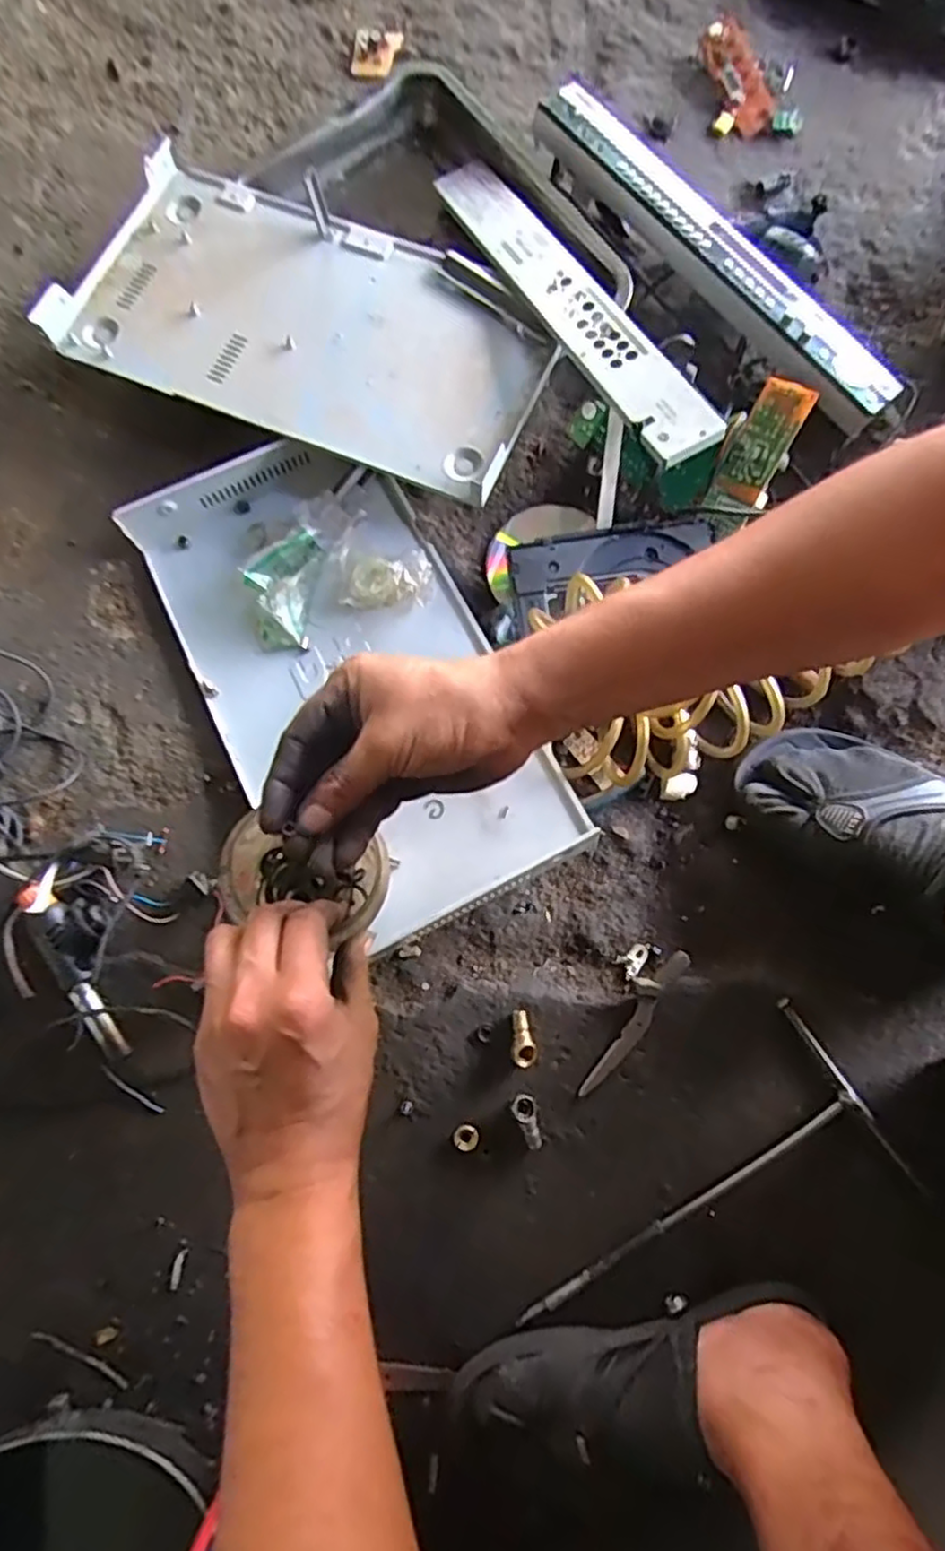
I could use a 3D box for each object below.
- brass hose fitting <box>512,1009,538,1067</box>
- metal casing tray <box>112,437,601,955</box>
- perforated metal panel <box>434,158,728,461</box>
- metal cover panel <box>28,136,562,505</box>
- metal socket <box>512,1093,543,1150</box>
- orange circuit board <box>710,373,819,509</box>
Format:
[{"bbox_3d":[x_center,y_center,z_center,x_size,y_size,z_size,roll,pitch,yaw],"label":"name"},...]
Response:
[{"bbox_3d":[0.039,0.209,0.557,0.019,0.014,0.043,-15,80,-2],"label":"brass hose fitting"},{"bbox_3d":[-0.103,-0.085,0.599,0.236,0.044,0.433,-26,81,-4],"label":"metal casing tray"},{"bbox_3d":[0.079,-0.419,0.610,0.055,0.009,0.411,-32,68,5],"label":"perforated metal panel"},{"bbox_3d":[-0.144,-0.409,0.624,0.425,0.033,0.228,23,81,5],"label":"metal cover panel"},{"bbox_3d":[0.045,0.272,0.549,0.019,0.013,0.042,-20,80,-3],"label":"metal socket"},{"bbox_3d":[0.242,-0.279,0.584,0.047,0.011,0.091,43,124,29],"label":"orange circuit board"}]

